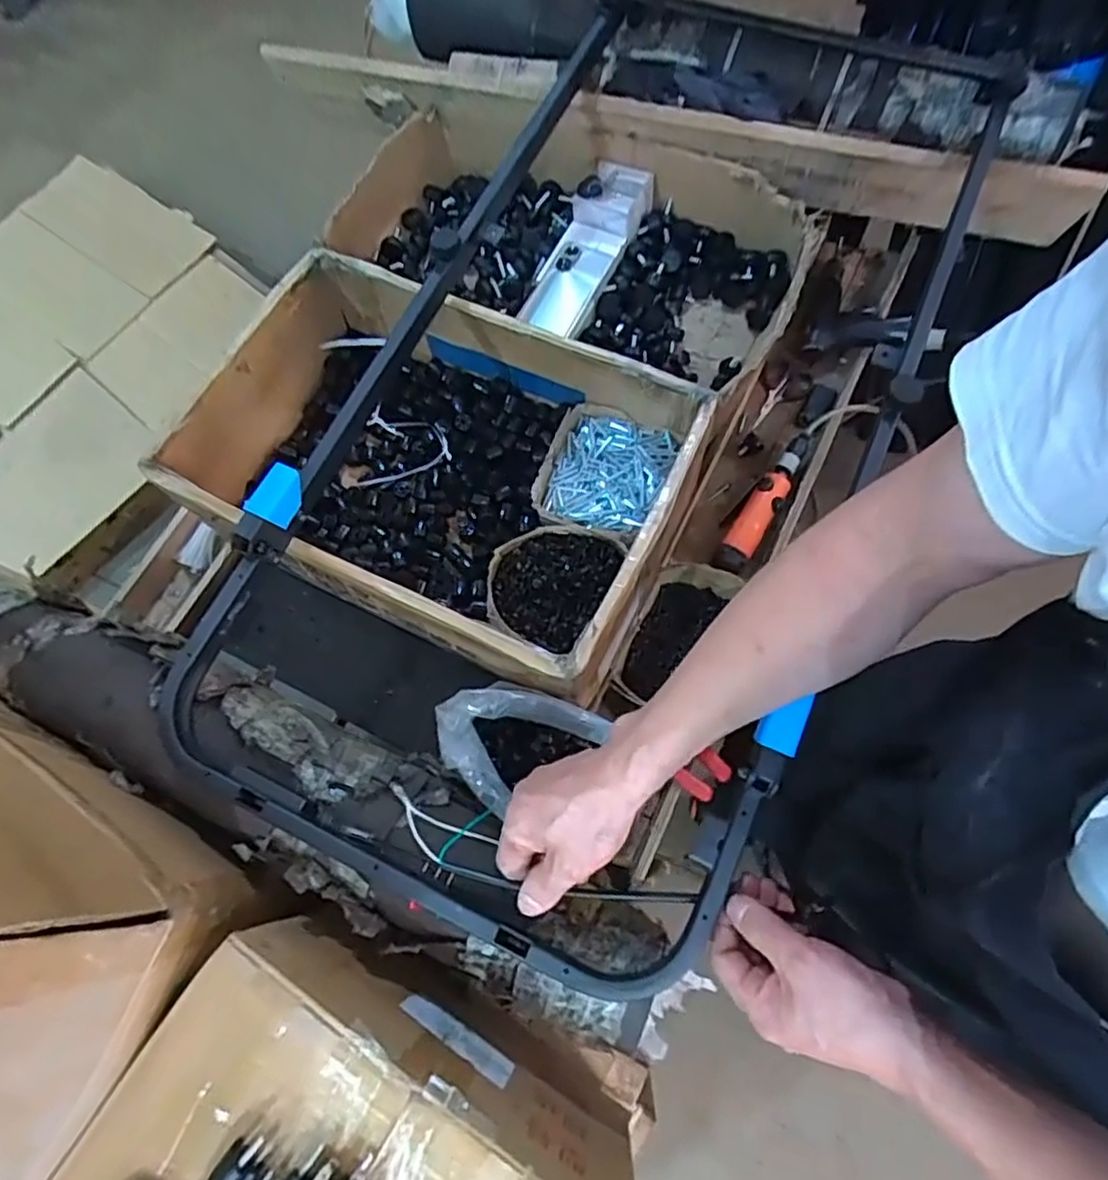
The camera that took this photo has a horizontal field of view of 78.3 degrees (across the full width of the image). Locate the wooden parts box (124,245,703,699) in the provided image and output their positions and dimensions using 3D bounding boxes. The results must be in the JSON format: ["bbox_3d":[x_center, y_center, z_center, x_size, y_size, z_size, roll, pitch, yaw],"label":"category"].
[{"bbox_3d":[-0.128,-0.136,0.790,0.536,0.176,0.356,26,74,13],"label":"wooden parts box"}]

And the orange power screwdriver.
[{"bbox_3d":[0.266,-0.107,0.870,0.046,0.049,0.209,29,75,13],"label":"orange power screwdriver"}]

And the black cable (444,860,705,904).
[{"bbox_3d":[0.010,0.228,0.522,0.197,0.015,0.013,6,70,4],"label":"black cable"}]

